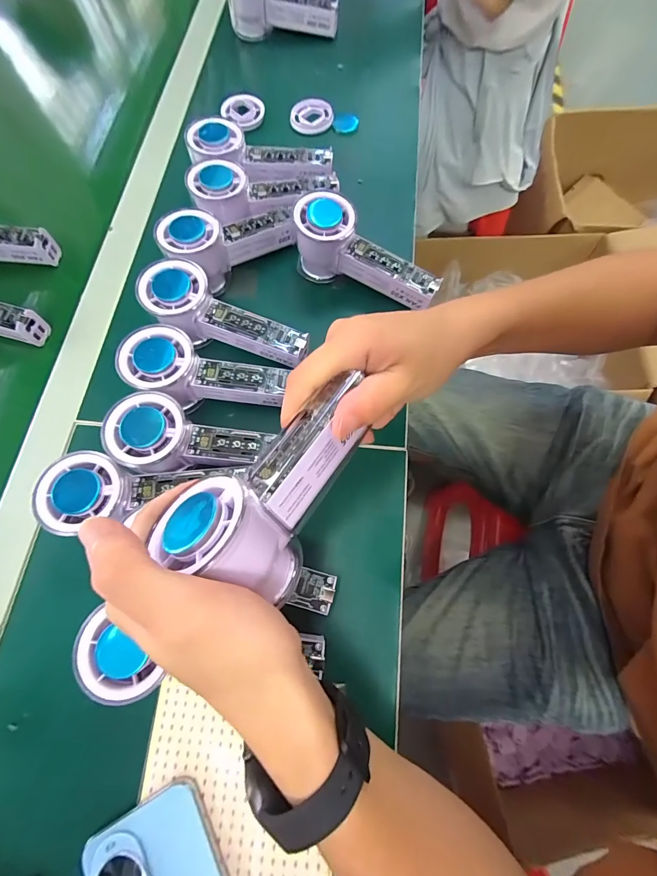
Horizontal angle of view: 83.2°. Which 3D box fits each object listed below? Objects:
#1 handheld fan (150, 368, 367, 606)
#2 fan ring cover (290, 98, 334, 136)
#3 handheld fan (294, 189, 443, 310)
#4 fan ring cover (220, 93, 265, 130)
[{"bbox_3d":[-0.027,0.010,0.194,0.064,0.047,0.125,22,72,9],"label":"handheld fan"},{"bbox_3d":[-0.020,-0.397,0.456,0.052,0.014,0.043,-8,70,1],"label":"fan ring cover"},{"bbox_3d":[0.037,-0.172,0.347,0.142,0.058,0.055,19,72,10],"label":"handheld fan"},{"bbox_3d":[-0.109,-0.407,0.462,0.048,0.015,0.048,15,72,9],"label":"fan ring cover"}]

